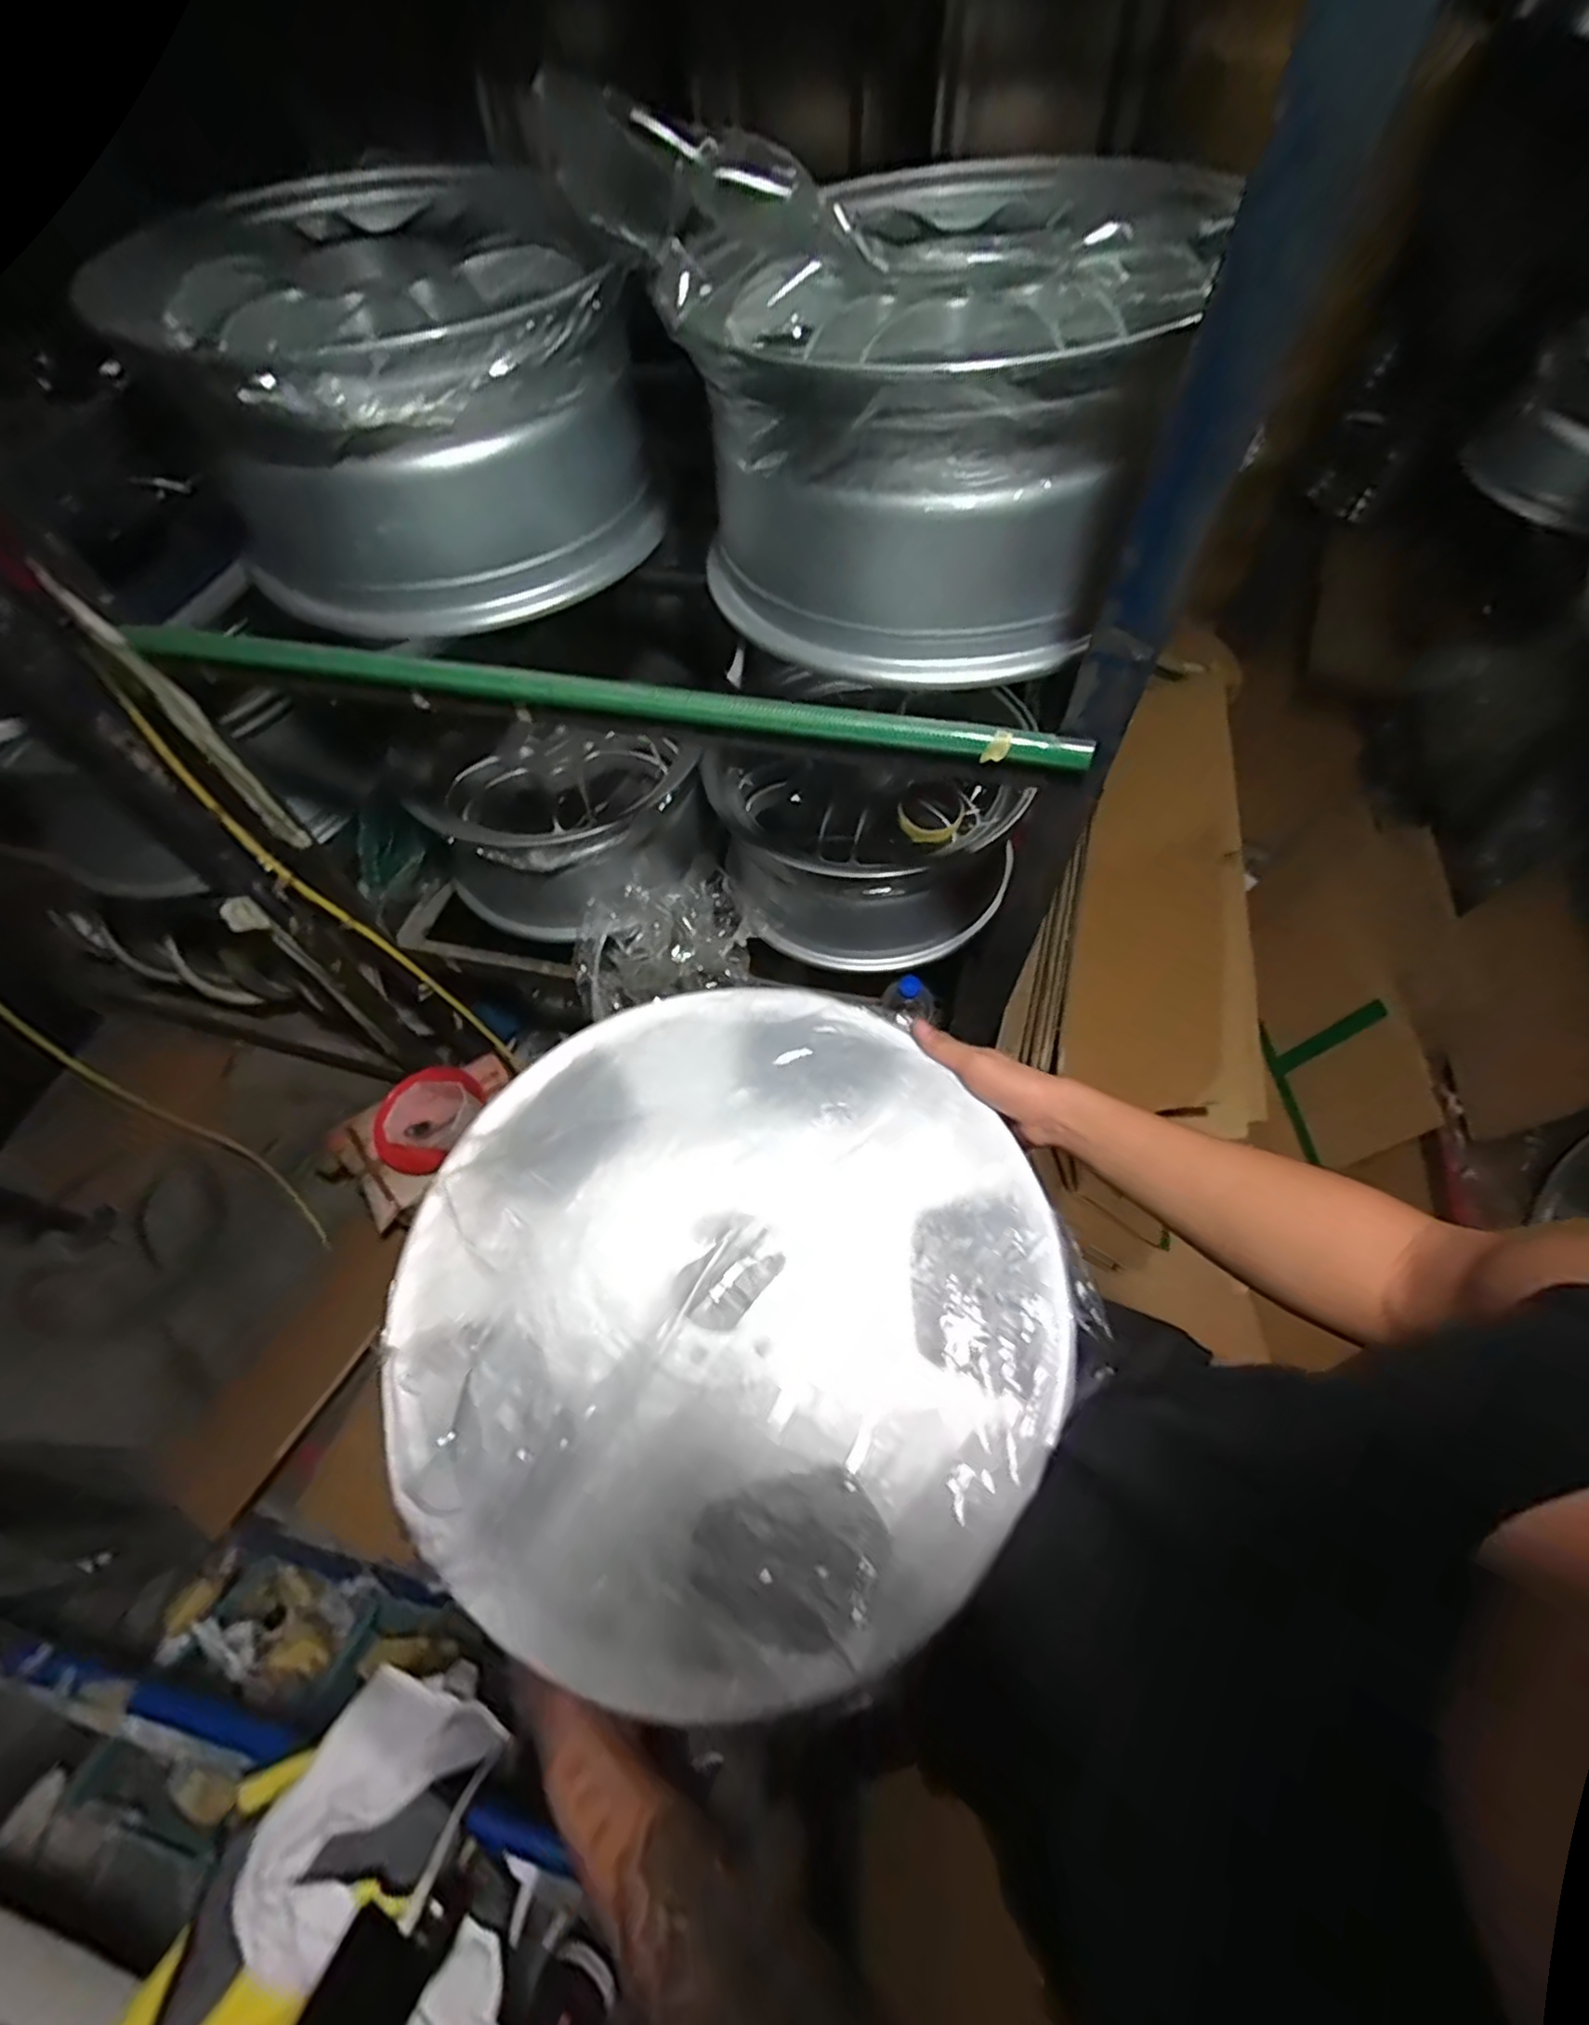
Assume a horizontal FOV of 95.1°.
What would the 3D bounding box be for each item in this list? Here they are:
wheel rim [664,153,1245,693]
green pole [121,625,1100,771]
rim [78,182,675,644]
[{"bbox_3d":[0.133,-0.495,0.607,0.382,0.224,0.407,16,61,11],"label":"wheel rim"},{"bbox_3d":[-0.197,-0.276,0.625,0.859,0.026,0.021,11,60,8],"label":"green pole"},{"bbox_3d":[-0.371,-0.595,0.724,0.375,0.221,0.428,-24,61,-12],"label":"rim"}]

